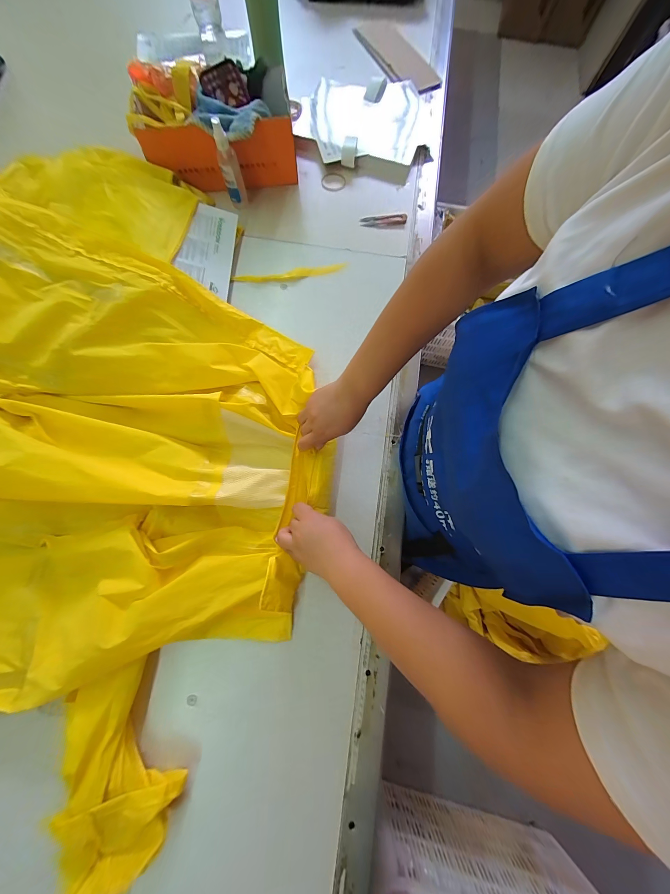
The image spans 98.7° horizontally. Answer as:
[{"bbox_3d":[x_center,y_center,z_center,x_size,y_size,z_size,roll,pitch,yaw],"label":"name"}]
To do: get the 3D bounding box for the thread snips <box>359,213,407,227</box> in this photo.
[{"bbox_3d":[0.113,-0.522,0.664,0.107,0.007,0.026,-6,77,-3],"label":"thread snips"}]

